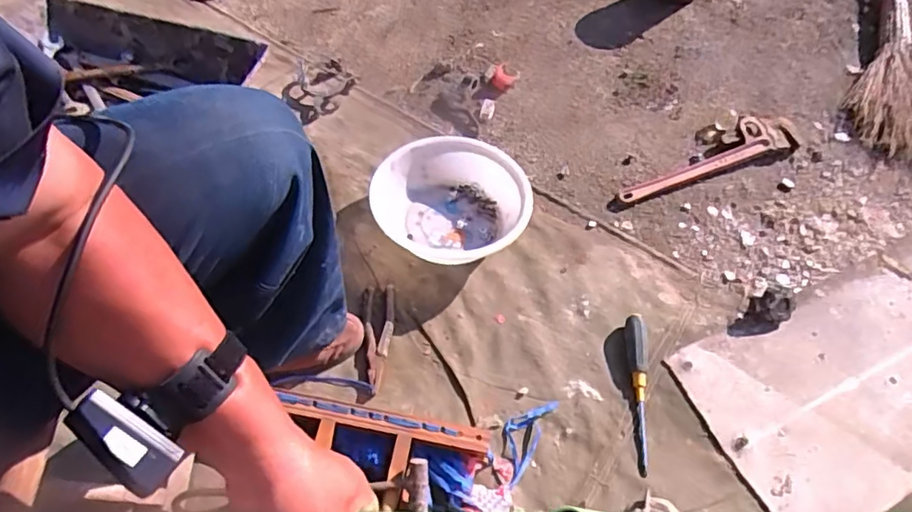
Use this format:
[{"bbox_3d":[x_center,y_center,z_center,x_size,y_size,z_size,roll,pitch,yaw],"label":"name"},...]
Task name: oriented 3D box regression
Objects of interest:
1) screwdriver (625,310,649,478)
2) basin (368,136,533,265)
[{"bbox_3d":[0.264,0.190,0.827,0.031,0.028,0.227,2,58,5],"label":"screwdriver"},{"bbox_3d":[-0.006,-0.086,0.981,0.250,0.084,0.233,1,57,-2],"label":"basin"}]

